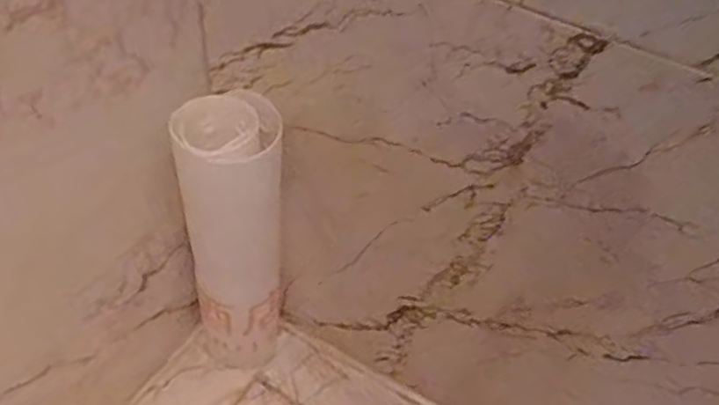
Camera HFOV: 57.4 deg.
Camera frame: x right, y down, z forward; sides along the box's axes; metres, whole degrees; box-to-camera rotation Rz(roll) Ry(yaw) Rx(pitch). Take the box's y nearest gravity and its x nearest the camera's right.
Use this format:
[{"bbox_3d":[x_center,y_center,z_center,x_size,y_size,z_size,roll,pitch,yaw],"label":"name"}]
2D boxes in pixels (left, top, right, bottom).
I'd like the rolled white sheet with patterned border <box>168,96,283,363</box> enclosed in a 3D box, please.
[{"bbox_3d":[-0.141,0.059,0.773,0.106,0.388,0.092,-6,48,-12],"label":"rolled white sheet with patterned border"}]

